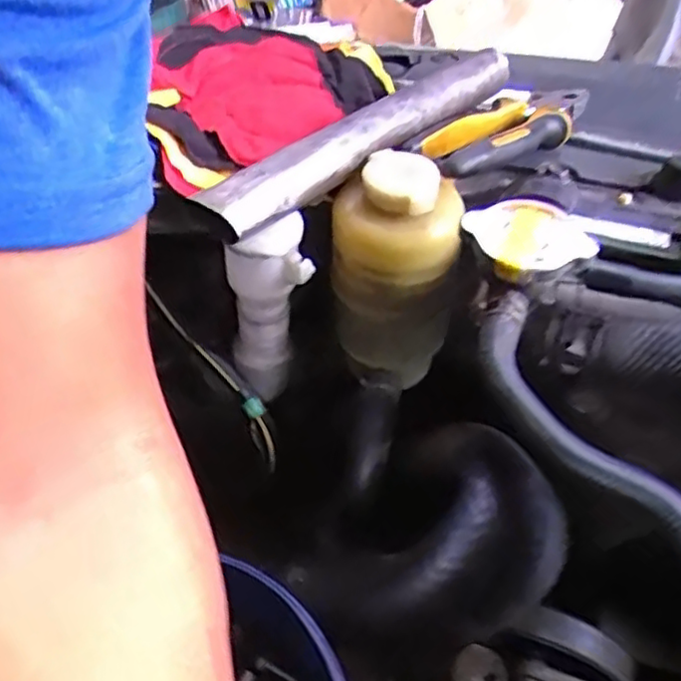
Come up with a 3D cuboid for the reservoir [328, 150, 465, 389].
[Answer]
[{"bbox_3d":[0.031,-0.042,0.403,0.072,0.124,0.065,2,49,3],"label":"reservoir"}]

